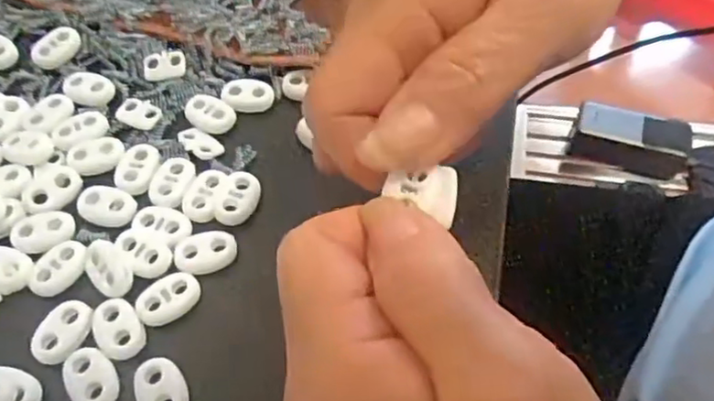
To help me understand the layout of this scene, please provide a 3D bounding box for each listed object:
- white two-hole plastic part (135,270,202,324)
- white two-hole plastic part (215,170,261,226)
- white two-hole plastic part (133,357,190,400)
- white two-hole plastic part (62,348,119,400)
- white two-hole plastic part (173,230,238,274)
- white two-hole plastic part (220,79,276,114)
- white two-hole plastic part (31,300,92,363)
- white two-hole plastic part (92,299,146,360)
[{"bbox_3d":[-0.066,0.034,0.220,0.022,0.004,0.014,-27,61,-15],"label":"white two-hole plastic part"},{"bbox_3d":[-0.045,-0.001,0.240,0.014,0.004,0.022,11,58,8],"label":"white two-hole plastic part"},{"bbox_3d":[-0.063,0.060,0.201,0.015,0.004,0.022,-24,60,-14],"label":"white two-hole plastic part"},{"bbox_3d":[-0.087,0.057,0.204,0.015,0.004,0.023,-39,65,-21],"label":"white two-hole plastic part"},{"bbox_3d":[-0.055,0.019,0.229,0.022,0.004,0.015,-9,58,-5],"label":"white two-hole plastic part"},{"bbox_3d":[-0.047,-0.046,0.269,0.023,0.004,0.018,-2,58,0],"label":"white two-hole plastic part"},{"bbox_3d":[-0.100,0.044,0.214,0.015,0.004,0.023,25,62,16],"label":"white two-hole plastic part"},{"bbox_3d":[-0.081,0.043,0.214,0.015,0.004,0.022,-33,63,-18],"label":"white two-hole plastic part"}]

